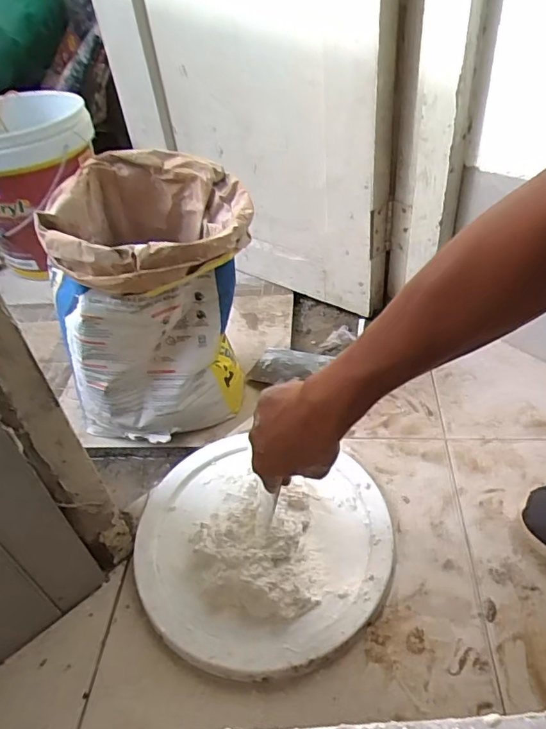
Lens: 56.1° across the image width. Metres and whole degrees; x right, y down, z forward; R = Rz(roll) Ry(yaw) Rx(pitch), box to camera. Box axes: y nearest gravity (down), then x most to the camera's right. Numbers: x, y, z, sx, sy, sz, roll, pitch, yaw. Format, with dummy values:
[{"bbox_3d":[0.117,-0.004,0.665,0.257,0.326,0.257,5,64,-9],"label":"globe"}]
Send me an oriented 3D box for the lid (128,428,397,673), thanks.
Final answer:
[{"bbox_3d":[-0.017,0.202,0.594,0.290,0.055,0.268,-4,43,3],"label":"lid"}]

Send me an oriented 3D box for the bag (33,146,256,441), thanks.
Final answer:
[{"bbox_3d":[-0.155,-0.076,0.712,0.268,0.366,0.191,1,43,8],"label":"bag"}]

